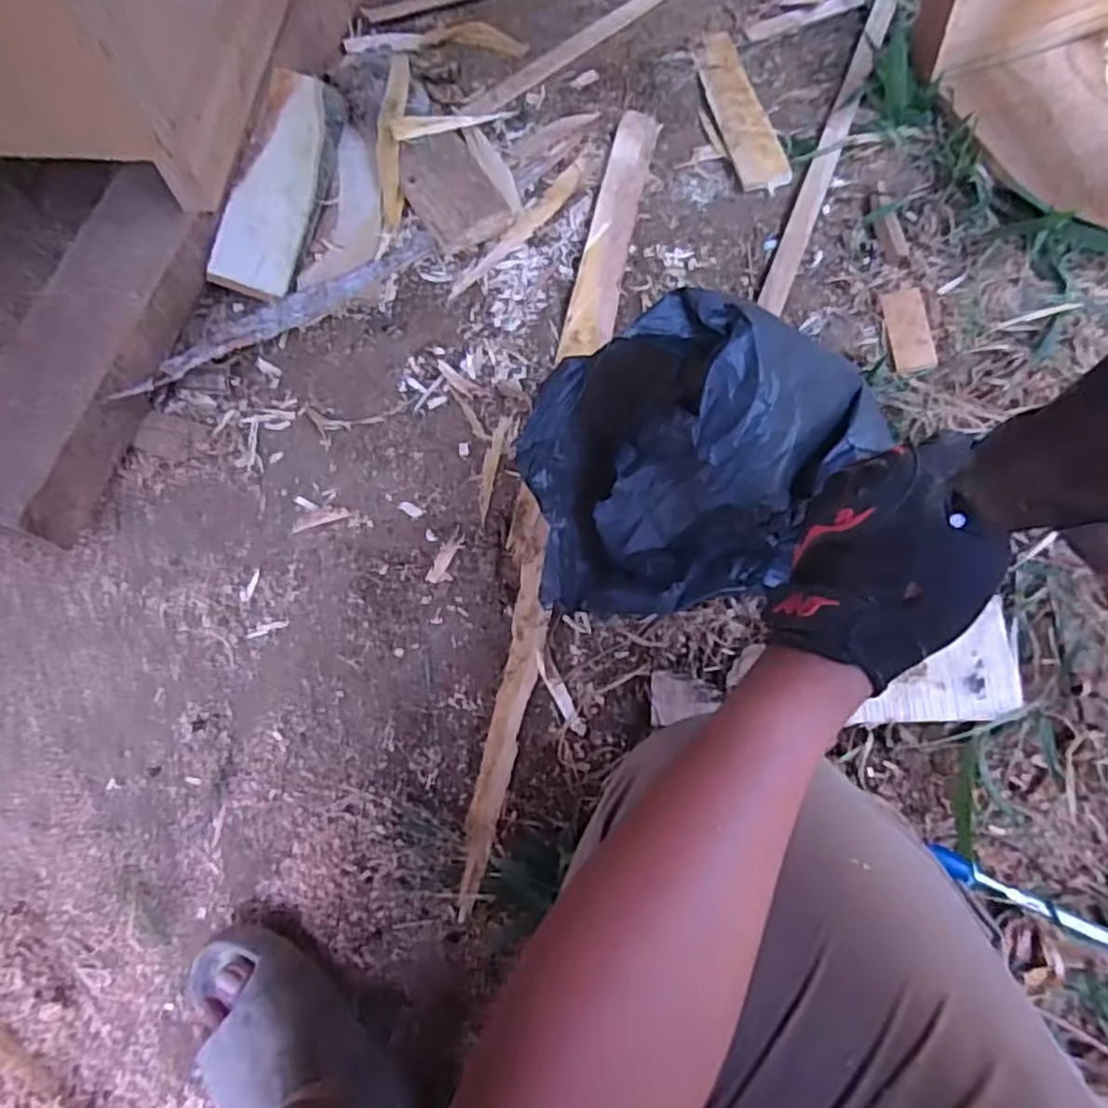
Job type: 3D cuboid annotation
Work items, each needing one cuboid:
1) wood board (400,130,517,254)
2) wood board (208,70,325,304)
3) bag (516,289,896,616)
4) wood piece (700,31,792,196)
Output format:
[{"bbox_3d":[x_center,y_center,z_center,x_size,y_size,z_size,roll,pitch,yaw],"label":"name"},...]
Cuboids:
[{"bbox_3d":[-0.115,-0.411,0.778,0.092,0.023,0.149,-28,70,-11],"label":"wood board"},{"bbox_3d":[-0.307,-0.411,0.776,0.079,0.013,0.261,15,81,-19],"label":"wood board"},{"bbox_3d":[0.104,-0.081,0.535,0.259,0.165,0.195,-21,68,-8],"label":"bag"},{"bbox_3d":[0.220,-0.532,0.827,0.055,0.009,0.268,-8,67,-3],"label":"wood piece"}]

